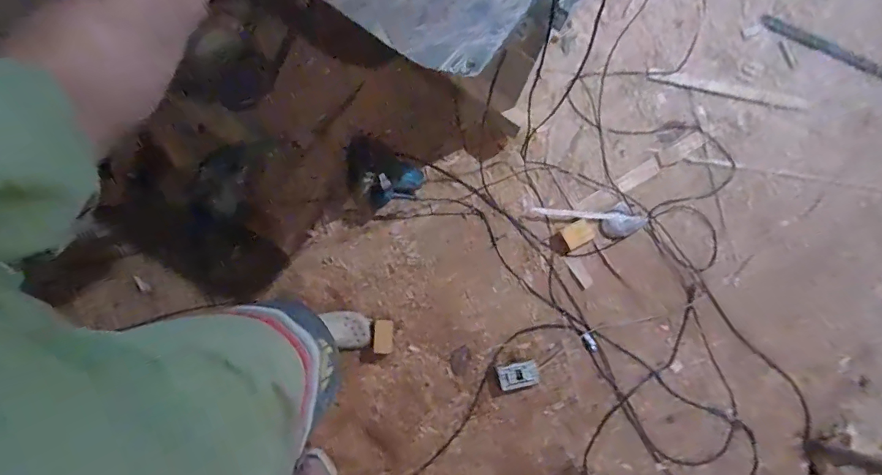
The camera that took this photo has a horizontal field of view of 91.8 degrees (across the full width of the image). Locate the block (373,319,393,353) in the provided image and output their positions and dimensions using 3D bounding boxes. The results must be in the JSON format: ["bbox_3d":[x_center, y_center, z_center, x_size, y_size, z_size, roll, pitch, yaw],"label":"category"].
[{"bbox_3d":[-0.181,0.310,1.334,0.059,0.020,0.099,-1,80,0],"label":"block"}]

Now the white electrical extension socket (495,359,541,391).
[{"bbox_3d":[0.243,0.428,1.326,0.128,0.036,0.081,-11,80,-2],"label":"white electrical extension socket"}]

